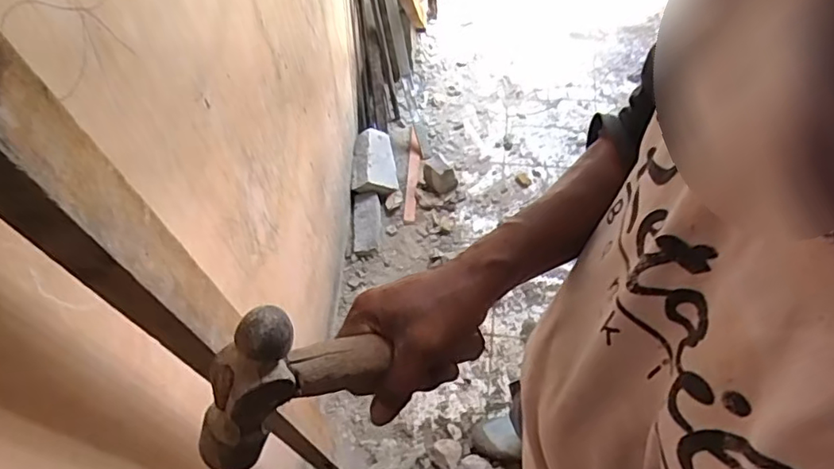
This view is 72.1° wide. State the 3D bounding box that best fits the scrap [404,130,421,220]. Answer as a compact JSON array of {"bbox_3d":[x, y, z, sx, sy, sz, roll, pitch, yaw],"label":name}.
[{"bbox_3d":[-0.013,-0.194,1.816,0.036,0.024,0.312,2,73,5],"label":"scrap"}]

